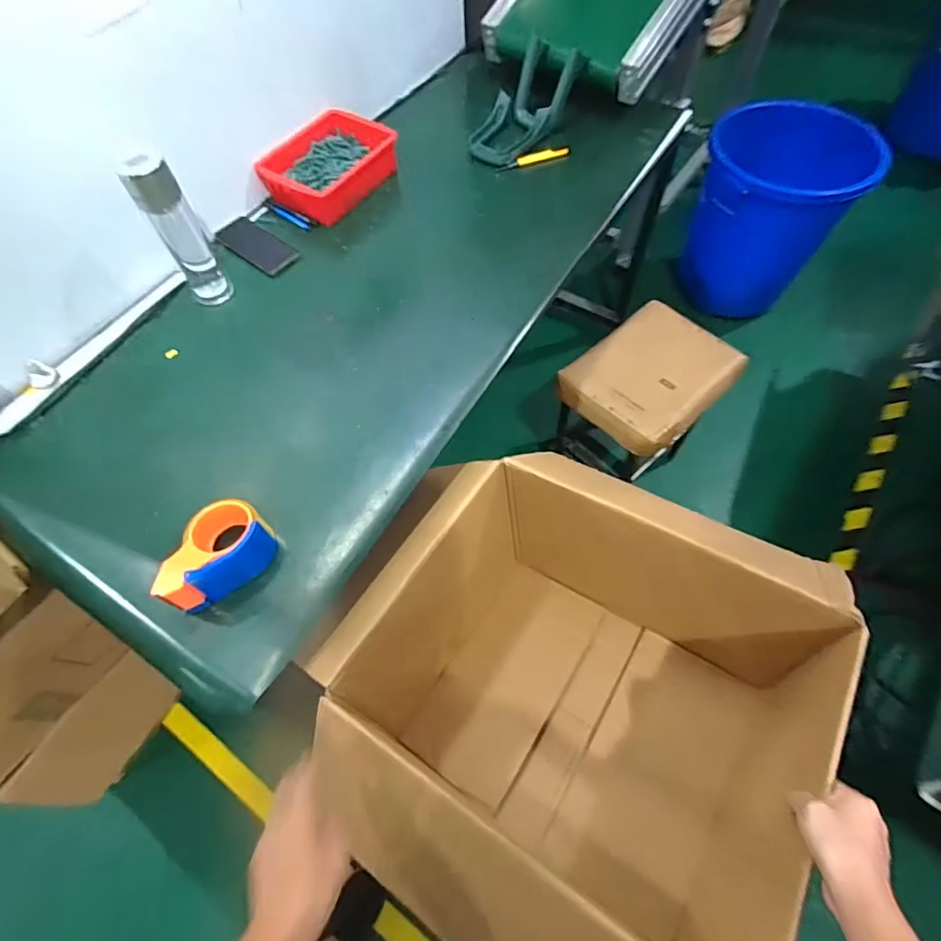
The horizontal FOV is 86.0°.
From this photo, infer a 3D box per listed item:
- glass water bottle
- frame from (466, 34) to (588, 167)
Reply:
[{"bbox_3d":[-0.465,-0.379,0.813,0.066,0.247,0.054,-29,65,-13],"label":"glass water bottle"},{"bbox_3d":[0.108,-0.762,1.051,0.153,0.132,0.237,39,70,20],"label":"frame"}]

